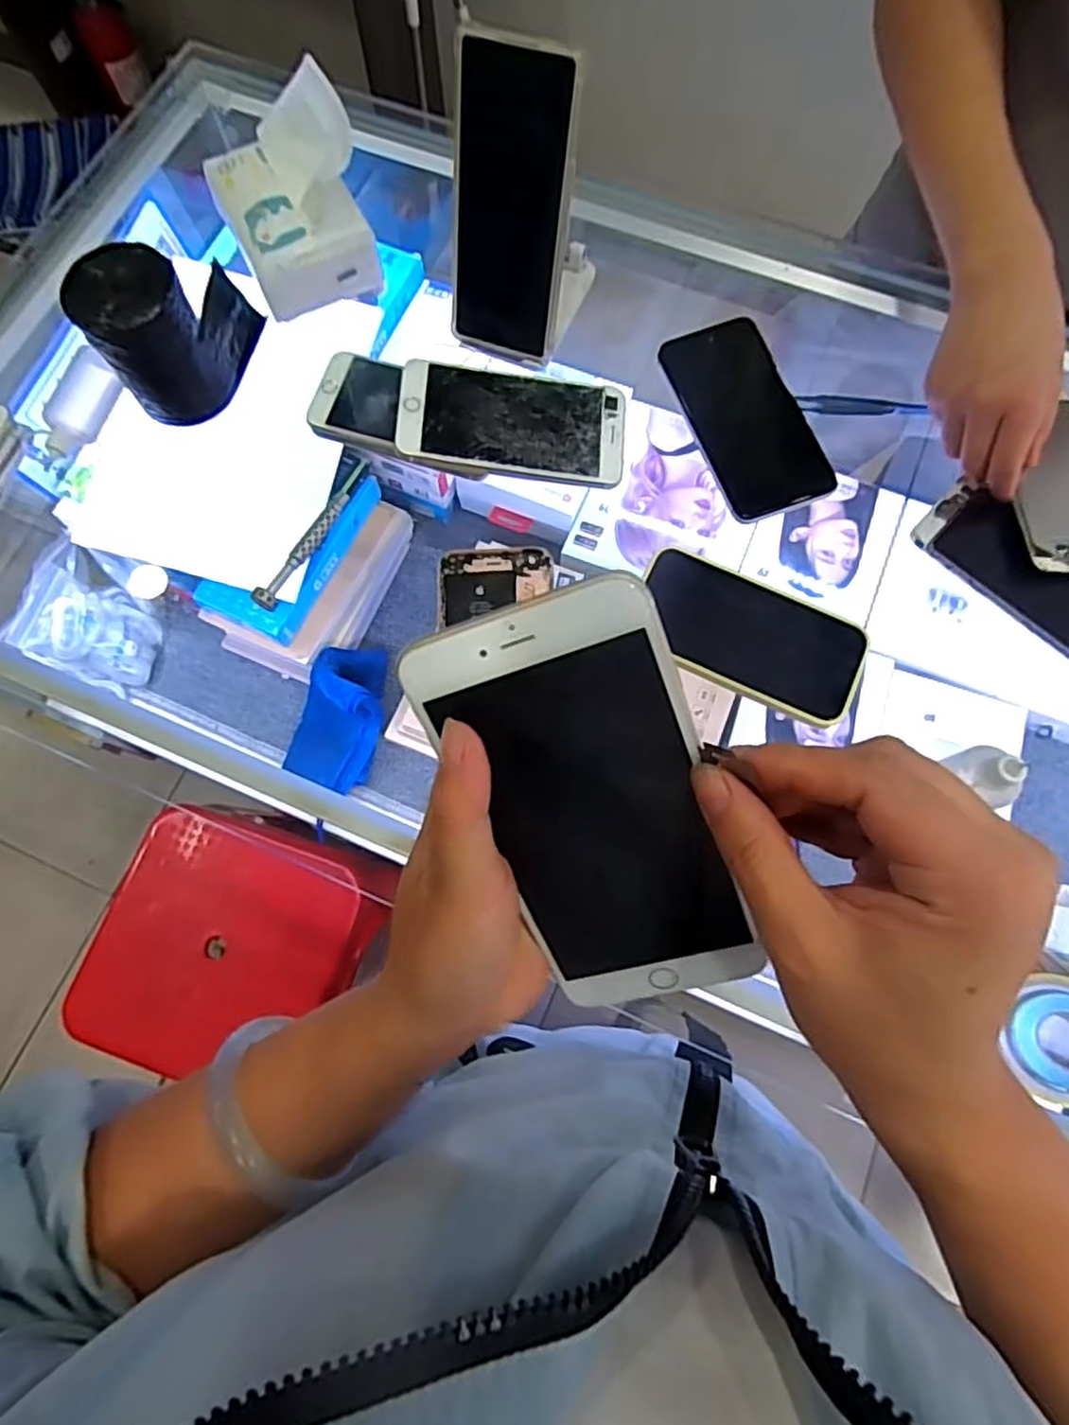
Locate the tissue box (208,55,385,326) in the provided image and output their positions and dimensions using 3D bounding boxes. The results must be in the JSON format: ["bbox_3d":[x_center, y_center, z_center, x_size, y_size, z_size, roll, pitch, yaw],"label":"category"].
[{"bbox_3d":[-0.175,-0.372,0.515,0.106,0.078,0.127,-23,75,-6],"label":"tissue box"}]

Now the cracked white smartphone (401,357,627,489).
[{"bbox_3d":[-0.014,-0.199,0.488,0.154,0.008,0.075,5,79,-8],"label":"cracked white smartphone"}]

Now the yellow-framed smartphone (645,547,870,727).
[{"bbox_3d":[0.137,-0.048,0.454,0.146,0.011,0.073,27,76,8],"label":"yellow-framed smartphone"}]

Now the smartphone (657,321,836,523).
[{"bbox_3d":[0.148,-0.211,0.503,0.074,0.013,0.154,-17,74,-4],"label":"smartphone"}]

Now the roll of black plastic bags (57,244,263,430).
[{"bbox_3d":[-0.240,-0.262,0.481,0.104,0.096,0.062,-35,76,-9],"label":"roll of black plastic bags"}]

